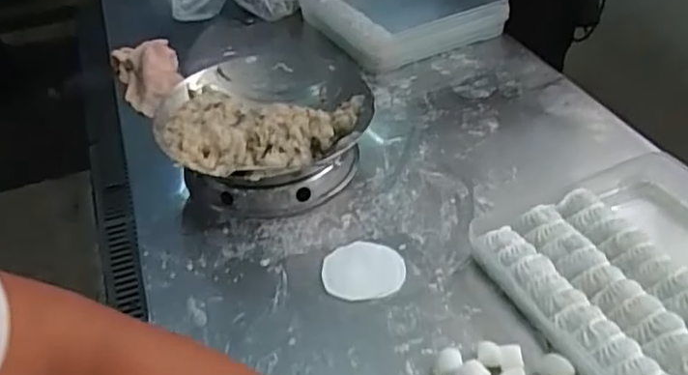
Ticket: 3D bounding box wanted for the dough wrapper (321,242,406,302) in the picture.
[{"bbox_3d":[0.023,0.095,0.739,0.093,0.007,0.085,-5,39,1],"label":"dough wrapper"}]

